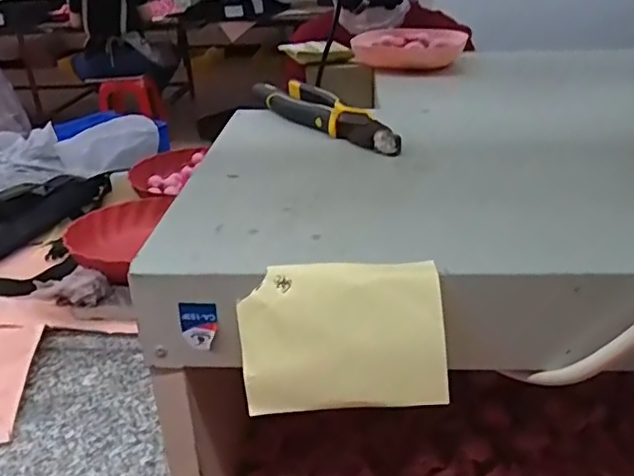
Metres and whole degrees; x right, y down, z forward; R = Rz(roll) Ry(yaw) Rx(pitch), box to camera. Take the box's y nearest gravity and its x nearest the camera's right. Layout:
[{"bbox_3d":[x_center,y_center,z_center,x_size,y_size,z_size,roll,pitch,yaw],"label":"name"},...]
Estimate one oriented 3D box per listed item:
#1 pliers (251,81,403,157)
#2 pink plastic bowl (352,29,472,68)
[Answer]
[{"bbox_3d":[0.008,-0.110,0.508,0.046,0.024,0.202,-17,31,-27],"label":"pliers"},{"bbox_3d":[0.121,-0.253,0.773,0.145,0.029,0.088,3,34,5],"label":"pink plastic bowl"}]

